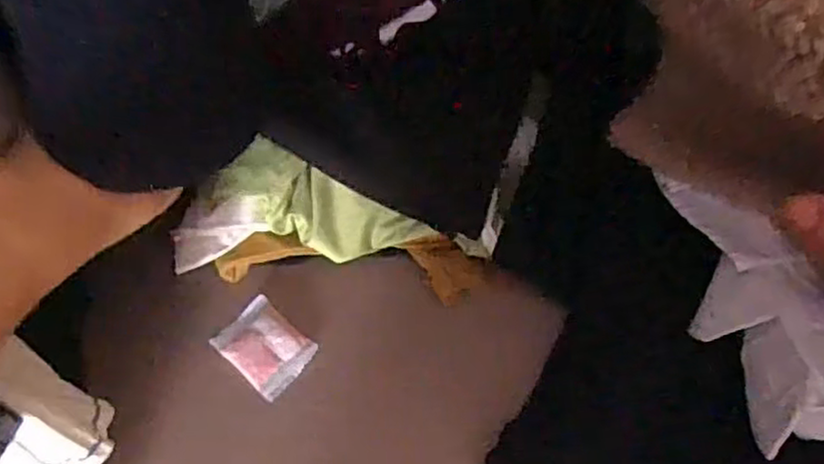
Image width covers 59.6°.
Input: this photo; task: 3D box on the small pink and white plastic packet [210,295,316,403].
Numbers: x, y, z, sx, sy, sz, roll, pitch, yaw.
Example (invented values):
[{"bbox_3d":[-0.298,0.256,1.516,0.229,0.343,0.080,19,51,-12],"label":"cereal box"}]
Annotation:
[{"bbox_3d":[-0.082,0.063,0.399,0.051,0.008,0.040,37,58,22],"label":"small pink and white plastic packet"}]

